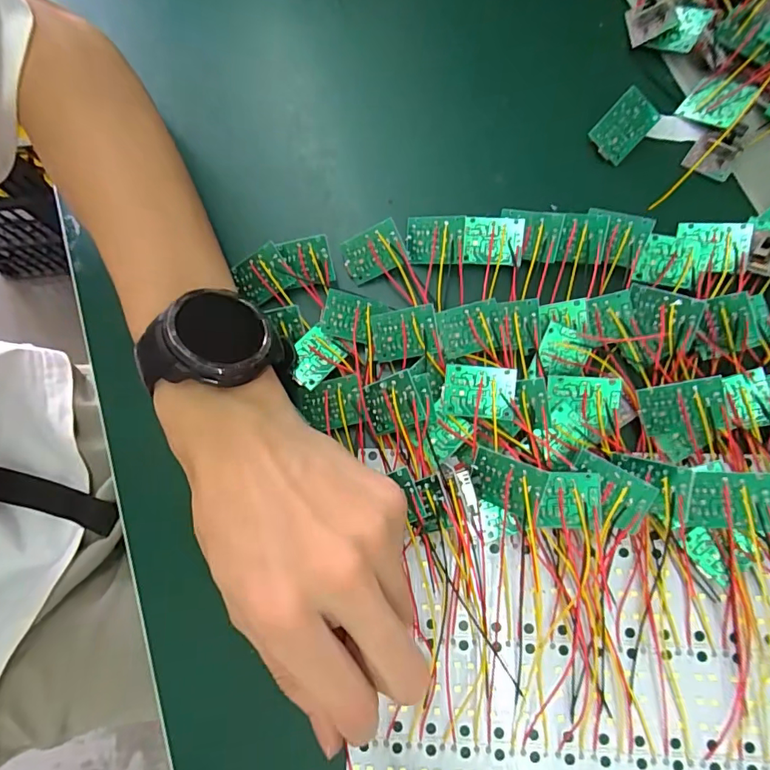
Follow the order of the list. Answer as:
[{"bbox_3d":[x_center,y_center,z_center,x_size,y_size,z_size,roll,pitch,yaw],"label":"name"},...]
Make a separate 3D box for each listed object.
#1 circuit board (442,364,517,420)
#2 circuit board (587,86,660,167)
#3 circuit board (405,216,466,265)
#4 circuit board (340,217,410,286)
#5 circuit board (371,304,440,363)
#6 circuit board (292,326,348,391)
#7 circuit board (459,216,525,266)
[{"bbox_3d":[0.047,0.004,0.241,0.035,0.004,0.026,5,91,7],"label":"circuit board"},{"bbox_3d":[0.143,-0.155,0.286,0.028,0.004,0.037,41,99,-21],"label":"circuit board"},{"bbox_3d":[0.028,-0.084,0.276,0.034,0.004,0.026,6,103,26],"label":"circuit board"},{"bbox_3d":[-0.007,-0.076,0.277,0.036,0.004,0.026,-23,102,16],"label":"circuit board"},{"bbox_3d":[0.010,-0.027,0.257,0.036,0.004,0.027,-6,96,19],"label":"circuit board"},{"bbox_3d":[-0.040,-0.015,0.260,0.025,0.004,0.030,44,82,12],"label":"circuit board"},{"bbox_3d":[0.061,-0.082,0.272,0.034,0.004,0.026,4,101,4],"label":"circuit board"}]

